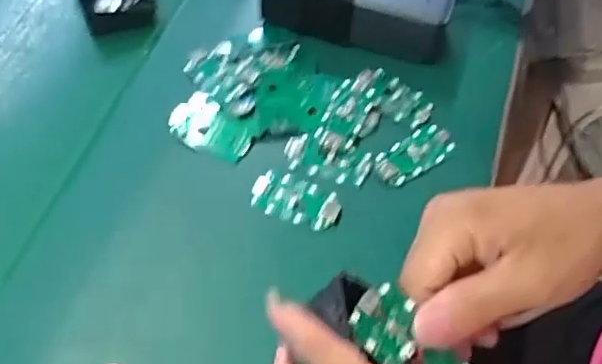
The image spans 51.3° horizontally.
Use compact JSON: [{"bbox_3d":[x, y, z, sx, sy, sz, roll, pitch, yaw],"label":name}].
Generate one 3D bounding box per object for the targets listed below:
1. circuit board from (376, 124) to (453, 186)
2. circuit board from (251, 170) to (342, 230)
[{"bbox_3d":[0.086,-0.021,0.477,0.066,0.004,0.031,-34,60,-19],"label":"circuit board"},{"bbox_3d":[-0.004,0.013,0.454,0.064,0.004,0.035,24,60,18],"label":"circuit board"}]

